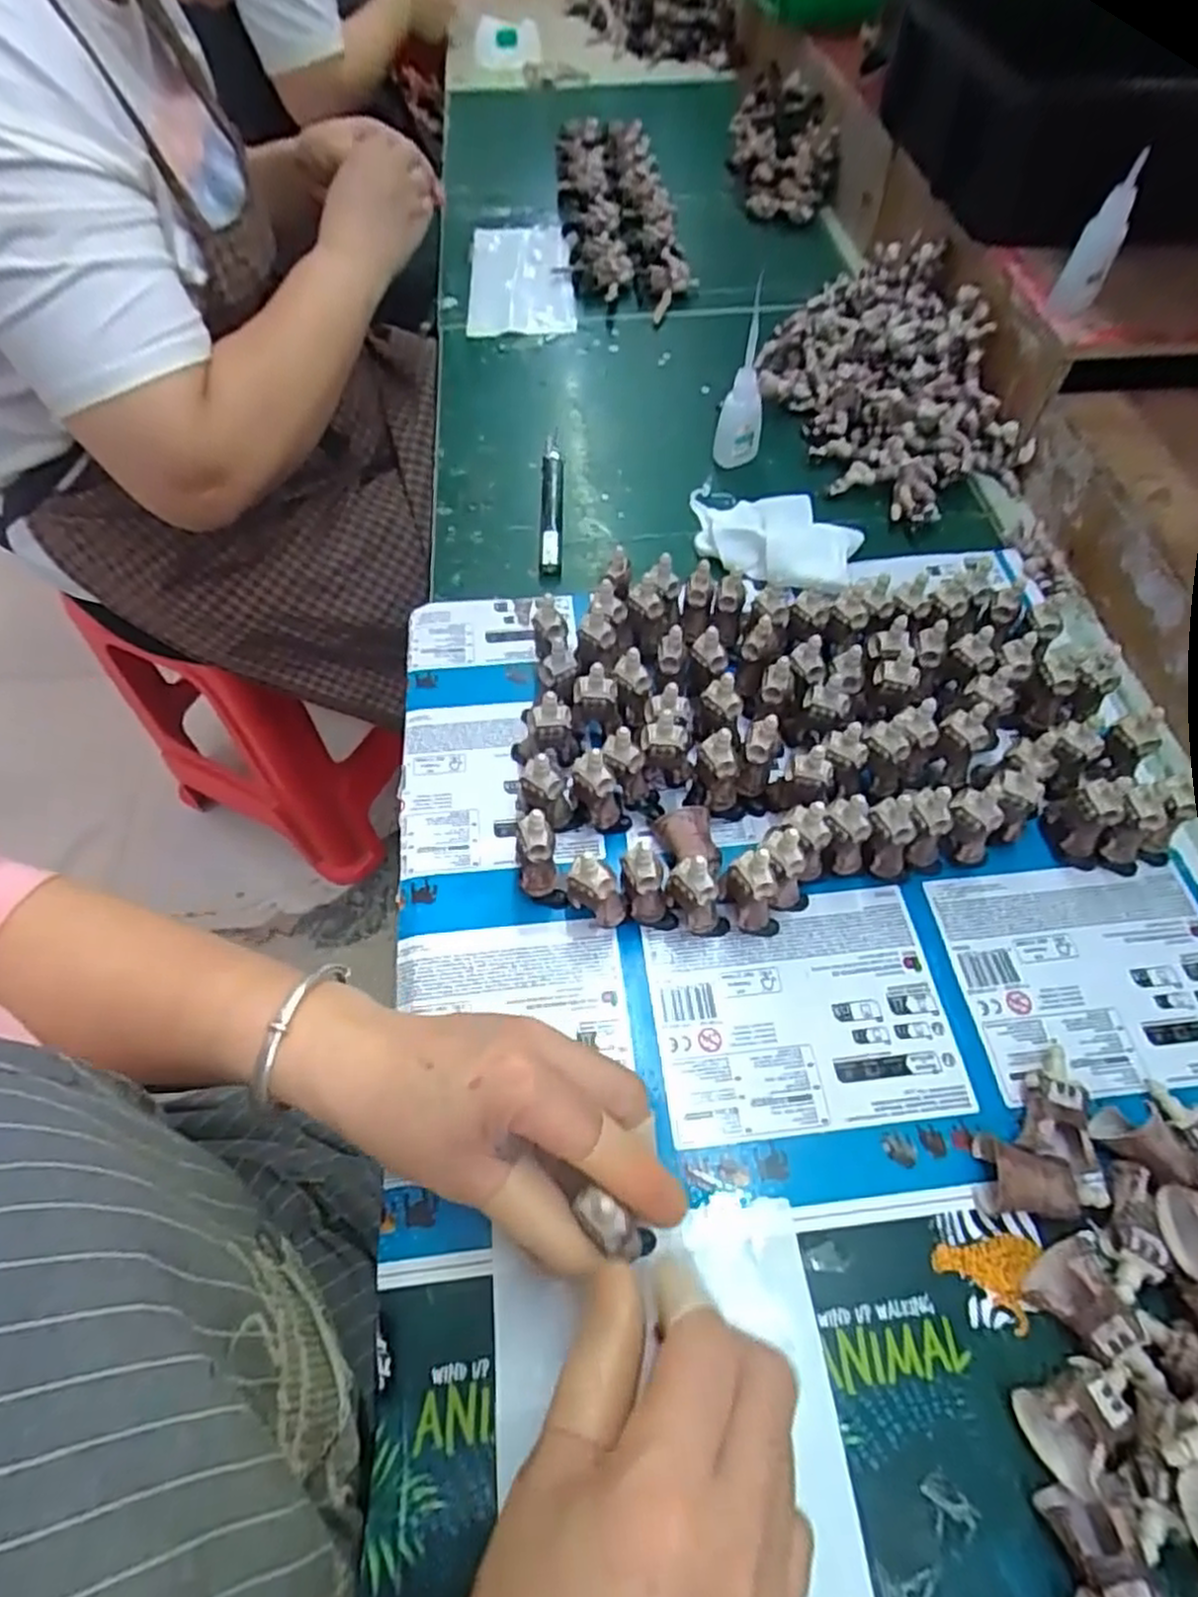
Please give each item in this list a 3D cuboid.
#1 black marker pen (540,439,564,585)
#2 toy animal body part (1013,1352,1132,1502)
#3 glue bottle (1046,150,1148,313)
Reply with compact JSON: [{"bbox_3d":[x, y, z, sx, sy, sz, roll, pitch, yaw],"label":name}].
[{"bbox_3d":[-0.035,-0.214,0.534,0.016,0.012,0.145,-1,58,1],"label":"black marker pen"},{"bbox_3d":[0.172,0.219,0.257,0.041,0.020,0.030,-16,59,-8],"label":"toy animal body part"},{"bbox_3d":[0.323,-0.360,0.471,0.027,0.082,0.020,26,63,17],"label":"glue bottle"}]

